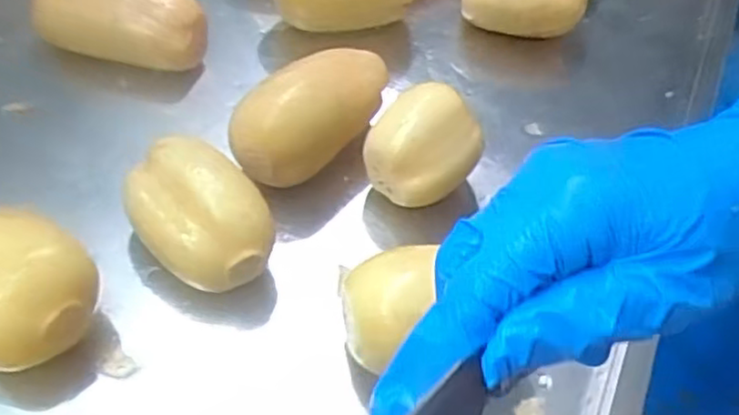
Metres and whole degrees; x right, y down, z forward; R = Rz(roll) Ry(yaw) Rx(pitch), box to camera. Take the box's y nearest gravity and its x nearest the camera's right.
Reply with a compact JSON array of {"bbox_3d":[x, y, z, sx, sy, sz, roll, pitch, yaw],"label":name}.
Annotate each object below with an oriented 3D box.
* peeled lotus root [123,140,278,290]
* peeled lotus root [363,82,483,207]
[{"bbox_3d":[-0.109,0.007,0.456,0.075,0.062,0.099,-24,59,-22],"label":"peeled lotus root"},{"bbox_3d":[0.036,-0.033,0.496,0.078,0.081,0.065,10,53,1],"label":"peeled lotus root"}]

